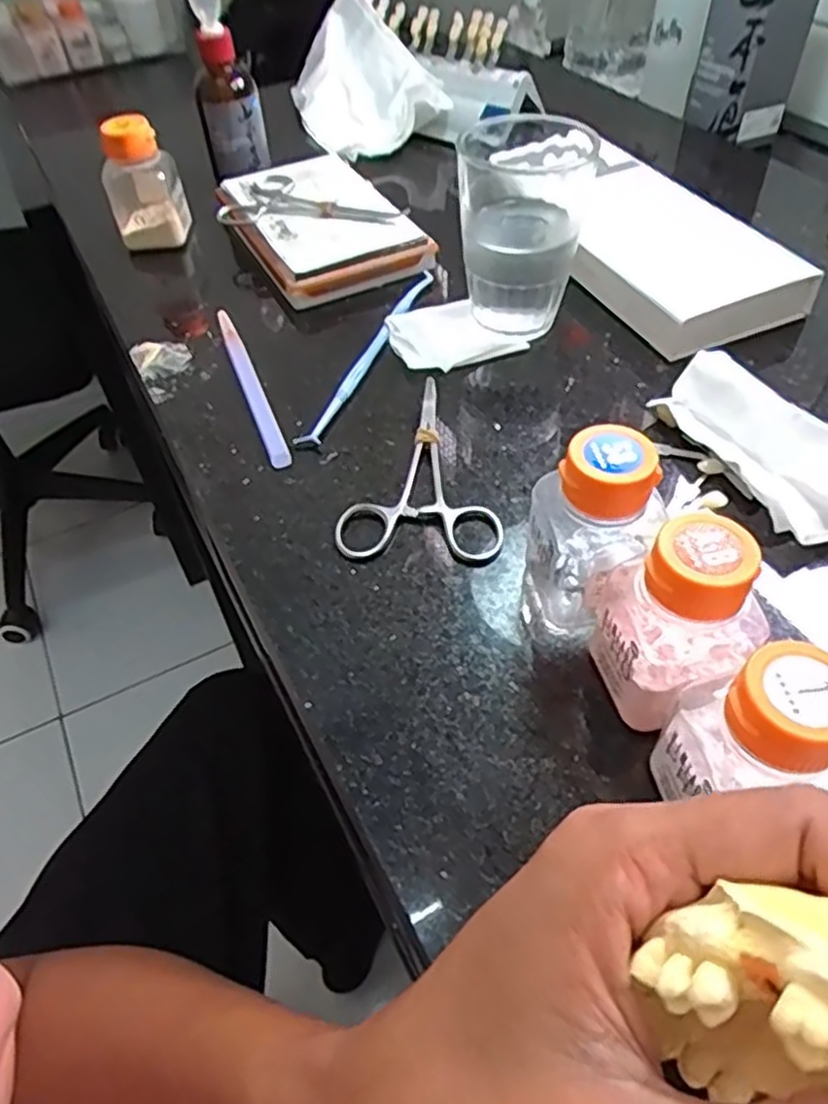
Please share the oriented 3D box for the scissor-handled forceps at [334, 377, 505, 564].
[{"bbox_3d":[0.001,-0.042,0.337,0.070,0.005,0.116,-2,50,1],"label":"scissor-handled forceps"}]

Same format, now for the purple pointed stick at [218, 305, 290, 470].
[{"bbox_3d":[-0.087,-0.090,0.384,0.009,0.006,0.136,-18,52,-12],"label":"purple pointed stick"}]

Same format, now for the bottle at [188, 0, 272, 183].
[{"bbox_3d":[-0.129,-0.318,0.496,0.044,0.116,0.040,-11,51,-4],"label":"bottle"}]

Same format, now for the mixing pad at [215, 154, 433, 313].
[{"bbox_3d":[-0.065,-0.217,0.475,0.099,0.016,0.153,-24,53,-16],"label":"mixing pad"}]

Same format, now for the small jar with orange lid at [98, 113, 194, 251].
[{"bbox_3d":[-0.176,-0.239,0.471,0.046,0.072,0.037,-15,52,-7],"label":"small jar with orange lid"}]

